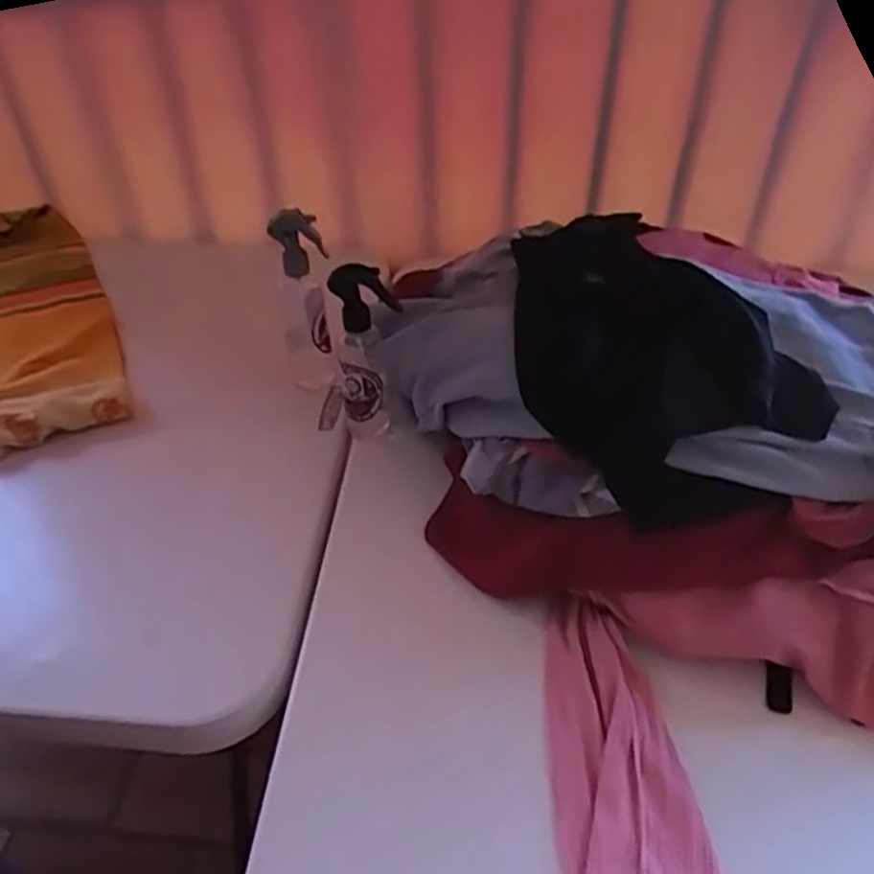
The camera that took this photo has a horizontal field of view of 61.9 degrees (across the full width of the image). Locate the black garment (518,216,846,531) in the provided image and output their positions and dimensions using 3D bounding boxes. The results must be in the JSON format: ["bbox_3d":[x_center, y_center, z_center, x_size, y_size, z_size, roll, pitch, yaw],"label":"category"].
[{"bbox_3d":[0.165,-0.065,0.628,0.181,0.122,0.296,-23,46,-22],"label":"black garment"}]

